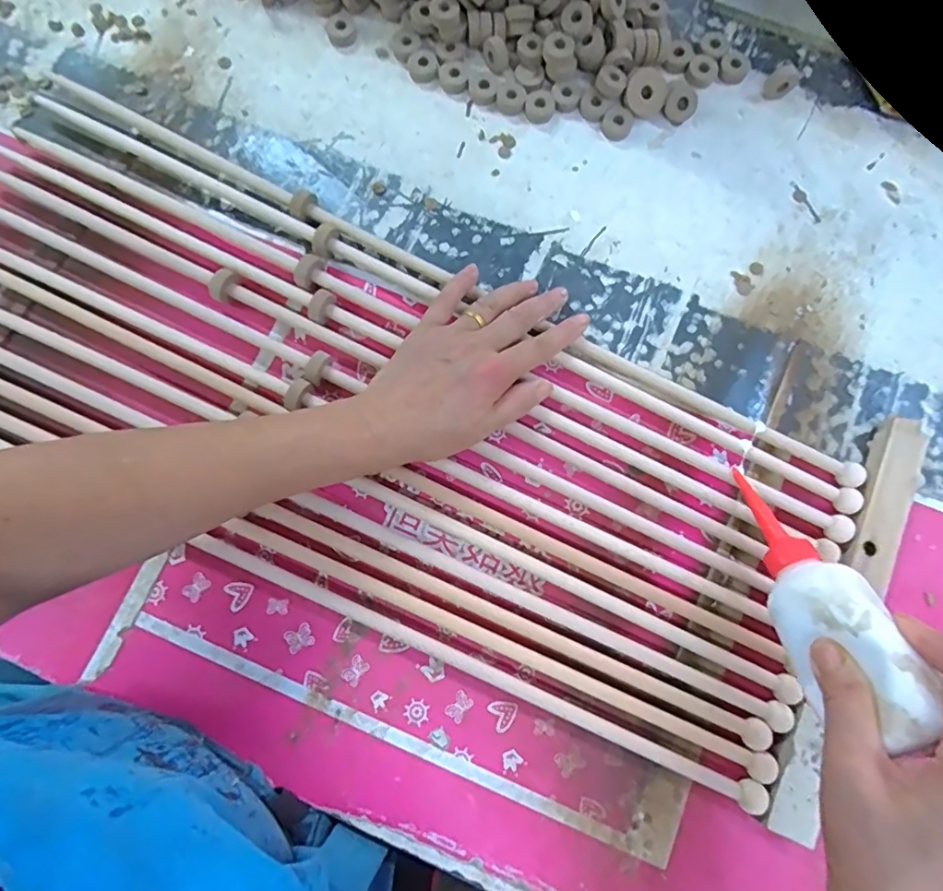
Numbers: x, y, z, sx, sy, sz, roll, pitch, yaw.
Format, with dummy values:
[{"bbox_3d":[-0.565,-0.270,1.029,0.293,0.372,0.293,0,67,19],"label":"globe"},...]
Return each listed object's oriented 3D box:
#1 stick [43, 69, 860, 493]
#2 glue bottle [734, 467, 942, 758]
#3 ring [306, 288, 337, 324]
[{"bbox_3d":[-0.025,-0.134,0.417,0.702,0.021,0.018,27,80,4],"label":"stick"},{"bbox_3d":[0.200,0.091,0.317,0.041,0.051,0.165,-8,37,-2],"label":"glue bottle"},{"bbox_3d":[-0.113,-0.106,0.409,0.014,0.022,0.026,26,80,5],"label":"ring"}]

